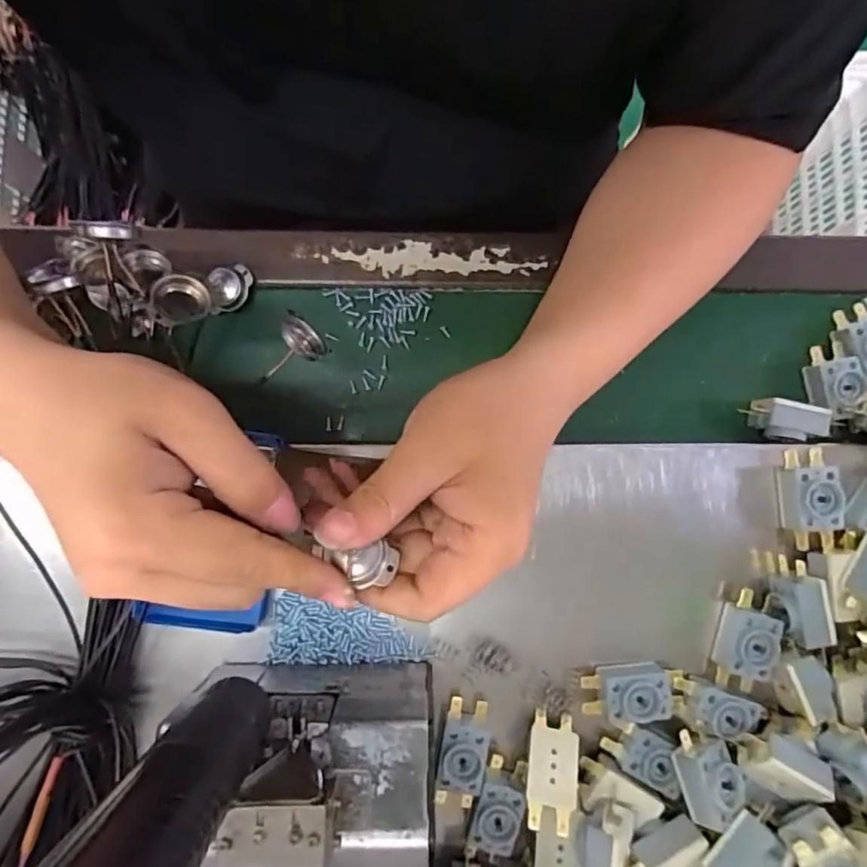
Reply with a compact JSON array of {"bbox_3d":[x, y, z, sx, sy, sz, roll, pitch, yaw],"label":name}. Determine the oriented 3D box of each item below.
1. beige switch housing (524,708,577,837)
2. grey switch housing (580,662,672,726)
[{"bbox_3d":[0.066,0.187,0.306,0.028,0.012,0.057,3,50,12],"label":"beige switch housing"},{"bbox_3d":[0.112,0.149,0.316,0.049,0.014,0.029,-4,86,-2],"label":"grey switch housing"}]

